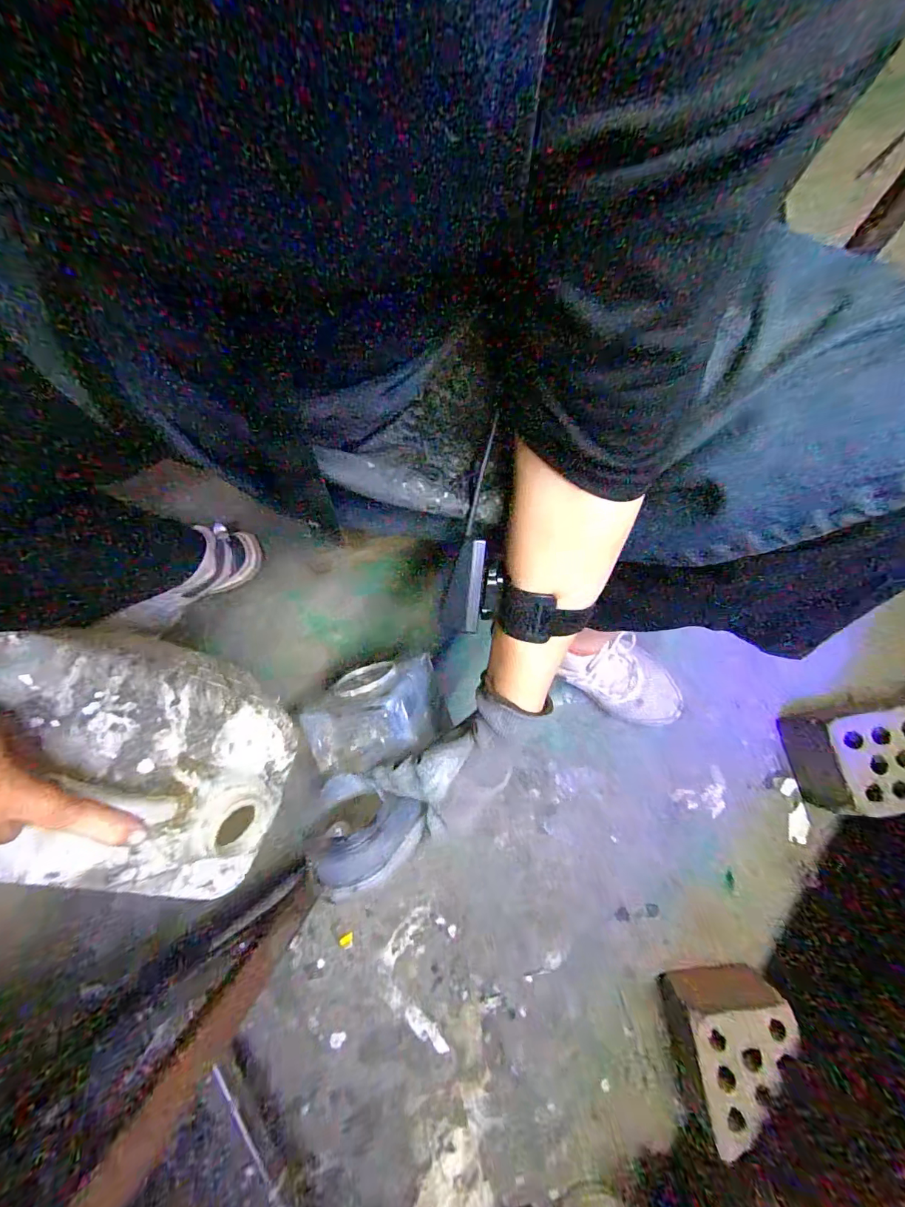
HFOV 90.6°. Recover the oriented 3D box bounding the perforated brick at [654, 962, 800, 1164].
[{"bbox_3d":[0.308,0.481,0.489,0.114,0.084,0.113,-11,75,-2],"label":"perforated brick"}]

